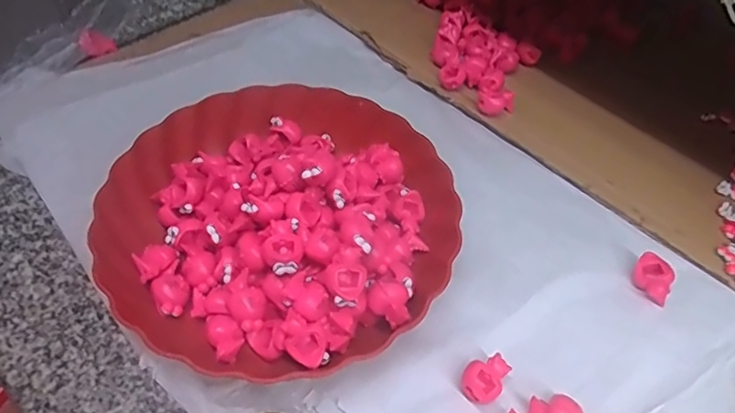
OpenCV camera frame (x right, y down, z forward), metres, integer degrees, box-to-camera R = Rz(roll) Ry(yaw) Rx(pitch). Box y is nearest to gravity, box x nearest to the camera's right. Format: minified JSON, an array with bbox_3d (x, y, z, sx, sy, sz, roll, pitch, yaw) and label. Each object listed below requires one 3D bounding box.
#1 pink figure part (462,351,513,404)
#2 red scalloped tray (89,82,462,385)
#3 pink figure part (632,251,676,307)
[{"bbox_3d":[0.074,0.110,0.351,0.031,0.016,0.024,-35,64,-24],"label":"pink figure part"},{"bbox_3d":[-0.059,0.004,0.400,0.243,0.061,0.238,15,56,7],"label":"red scalloped tray"},{"bbox_3d":[0.210,0.053,0.407,0.025,0.015,0.033,20,56,10],"label":"pink figure part"}]

